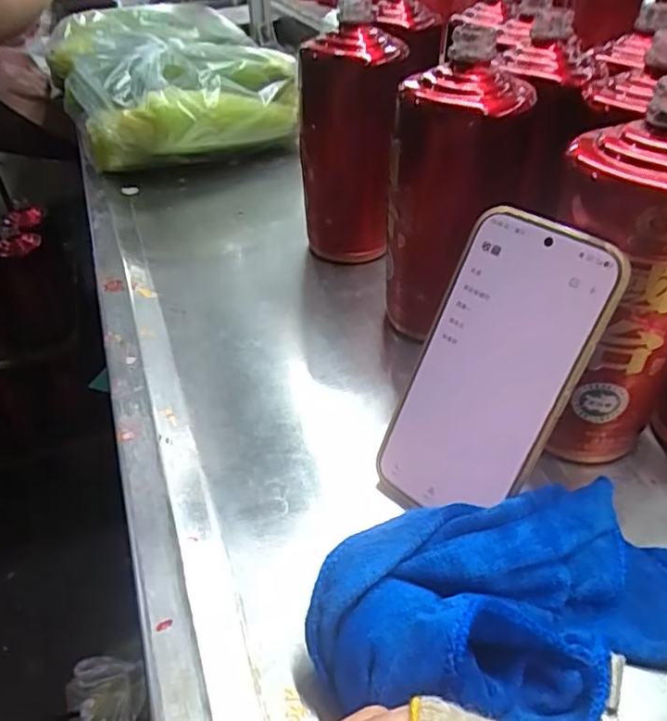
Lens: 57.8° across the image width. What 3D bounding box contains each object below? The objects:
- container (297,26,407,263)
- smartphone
[{"bbox_3d":[0.012,-0.174,0.510,0.082,0.194,0.070,-4,39,0],"label":"container"},{"bbox_3d":[0.076,0.010,0.297,0.073,0.158,0.007,34,25,30],"label":"smartphone"}]

